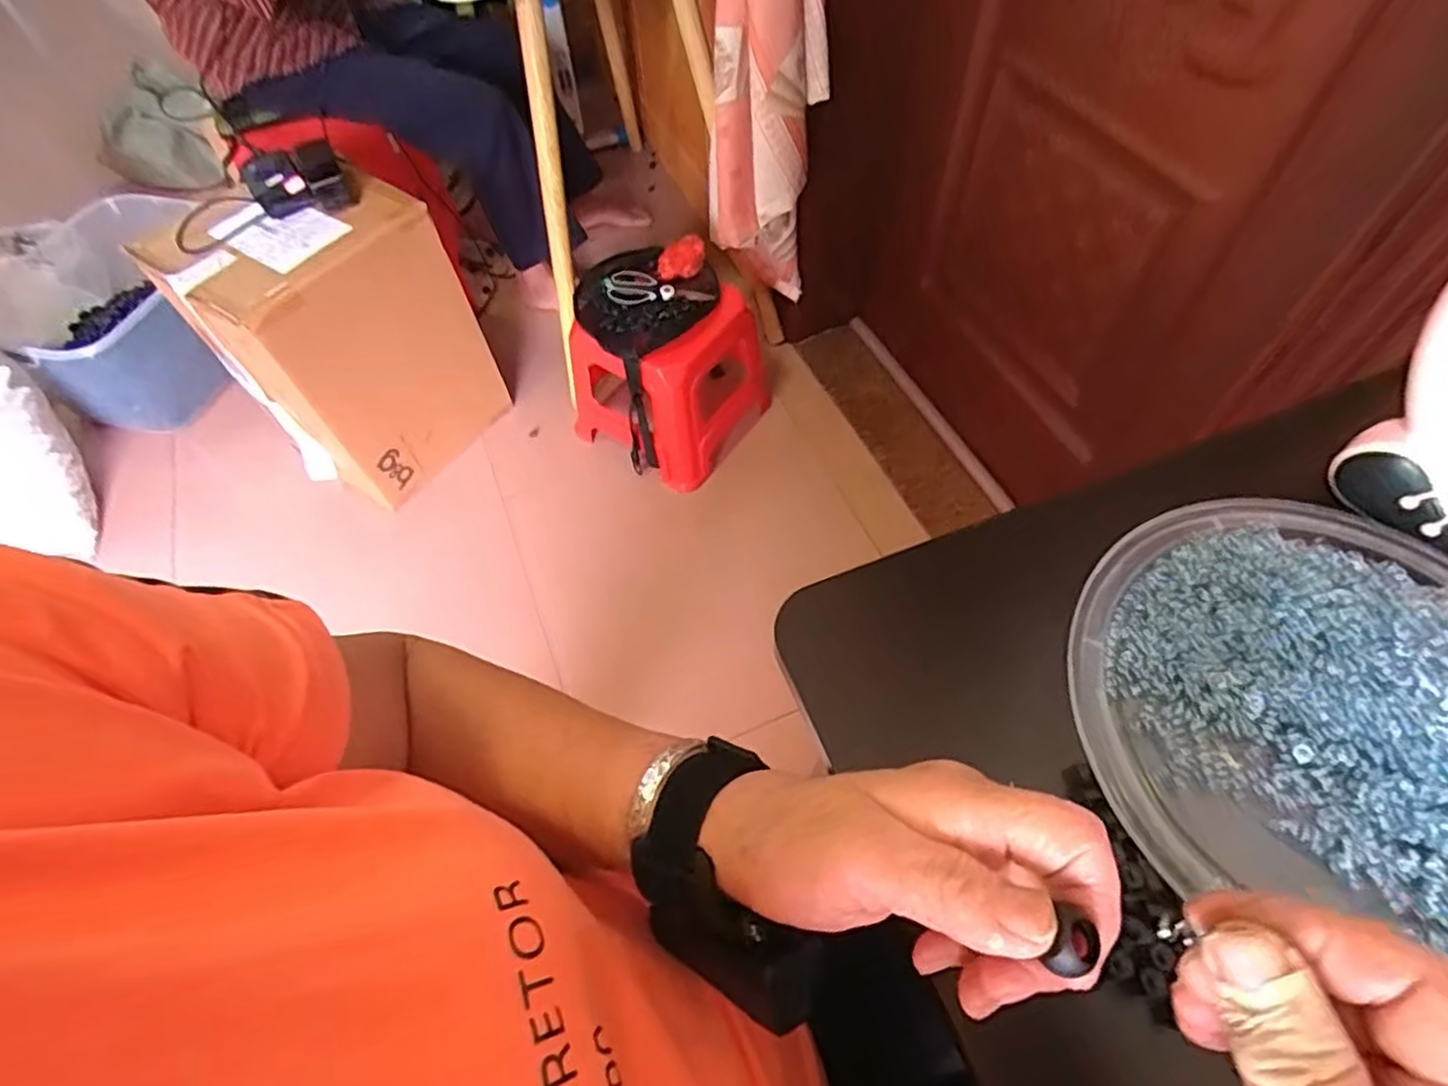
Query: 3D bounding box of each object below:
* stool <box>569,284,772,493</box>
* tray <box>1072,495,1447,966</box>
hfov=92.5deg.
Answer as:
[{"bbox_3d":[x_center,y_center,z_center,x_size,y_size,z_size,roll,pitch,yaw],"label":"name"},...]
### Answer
[{"bbox_3d":[-0.115,-0.311,1.286,0.302,0.293,0.250,26,63,17],"label":"stool"},{"bbox_3d":[0.288,0.070,0.314,0.225,0.031,0.211,-1,58,2],"label":"tray"}]

